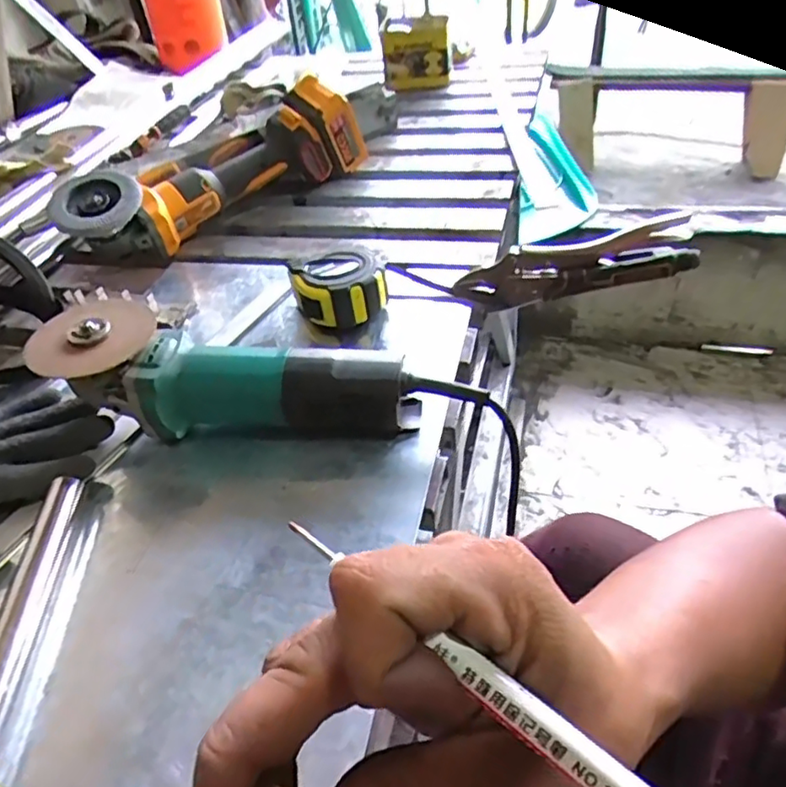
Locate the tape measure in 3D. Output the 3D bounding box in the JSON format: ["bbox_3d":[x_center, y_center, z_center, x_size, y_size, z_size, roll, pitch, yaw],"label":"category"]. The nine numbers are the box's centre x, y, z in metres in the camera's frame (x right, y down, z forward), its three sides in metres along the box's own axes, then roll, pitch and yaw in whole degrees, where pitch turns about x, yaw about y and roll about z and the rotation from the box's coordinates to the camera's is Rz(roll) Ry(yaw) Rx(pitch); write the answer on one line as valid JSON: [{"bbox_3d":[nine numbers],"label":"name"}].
[{"bbox_3d":[-0.047,-0.094,0.569,0.085,0.052,0.068,-12,42,-4],"label":"tape measure"}]

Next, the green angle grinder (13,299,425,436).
[{"bbox_3d":[-0.120,-0.016,0.467,0.270,0.086,0.075,-2,43,6],"label":"green angle grinder"}]

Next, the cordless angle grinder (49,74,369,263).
[{"bbox_3d":[-0.213,-0.272,0.730,0.378,0.115,0.127,-33,48,-25],"label":"cordless angle grinder"}]

